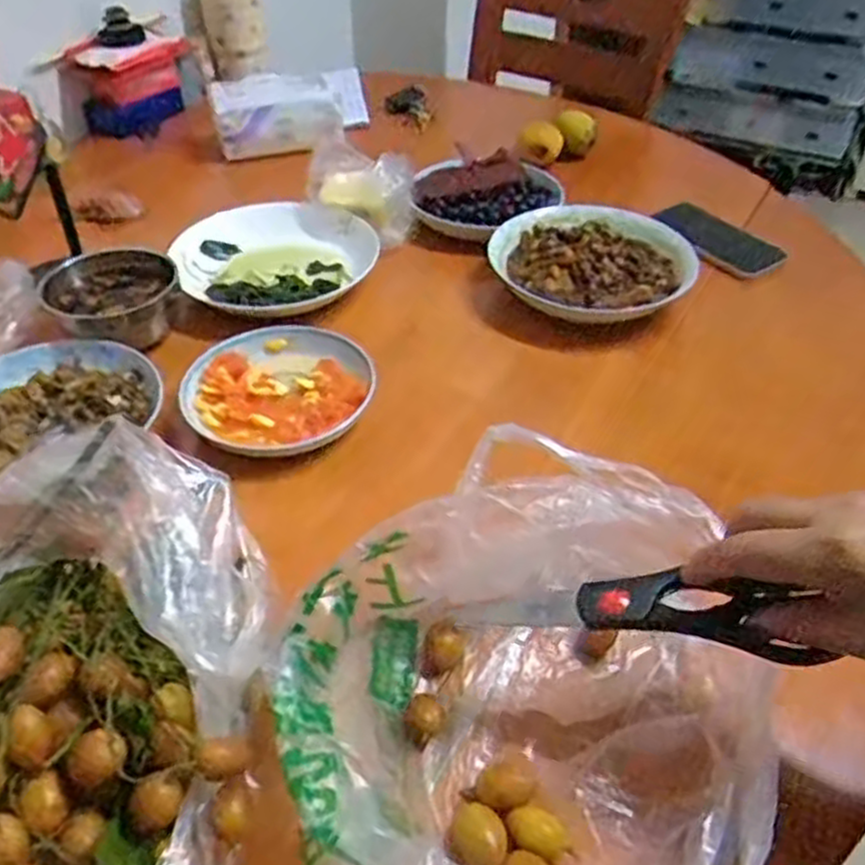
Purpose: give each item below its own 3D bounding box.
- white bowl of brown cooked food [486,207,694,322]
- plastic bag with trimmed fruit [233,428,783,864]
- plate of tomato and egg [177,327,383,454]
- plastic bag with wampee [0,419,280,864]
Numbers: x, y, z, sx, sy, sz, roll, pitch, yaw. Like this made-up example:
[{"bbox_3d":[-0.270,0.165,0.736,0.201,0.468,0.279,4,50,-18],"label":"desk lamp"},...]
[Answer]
[{"bbox_3d":[0.162,-0.164,0.765,0.206,0.045,0.155,0,42,1],"label":"white bowl of brown cooked food"},{"bbox_3d":[0.034,0.159,0.383,0.235,0.094,0.361,16,44,17],"label":"plastic bag with trimmed fruit"},{"bbox_3d":[-0.127,-0.032,0.634,0.149,0.033,0.149,0,42,0],"label":"plate of tomato and egg"},{"bbox_3d":[-0.163,0.127,0.363,0.166,0.124,0.259,17,45,19],"label":"plastic bag with wampee"}]

